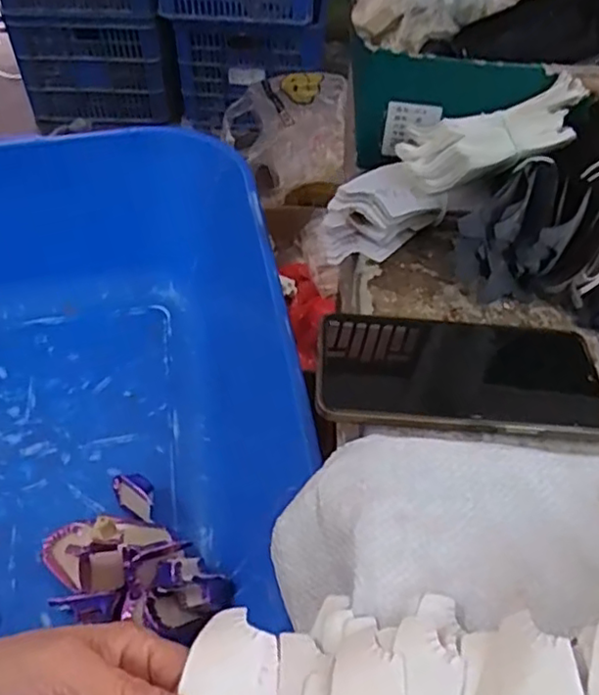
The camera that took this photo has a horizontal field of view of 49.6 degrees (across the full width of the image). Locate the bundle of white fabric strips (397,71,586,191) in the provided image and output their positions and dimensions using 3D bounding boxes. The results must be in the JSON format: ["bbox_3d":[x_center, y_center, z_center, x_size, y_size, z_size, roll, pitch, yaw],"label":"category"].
[{"bbox_3d":[0.137,-0.143,0.440,0.138,0.046,0.045,-17,50,-16],"label":"bundle of white fabric strips"}]

